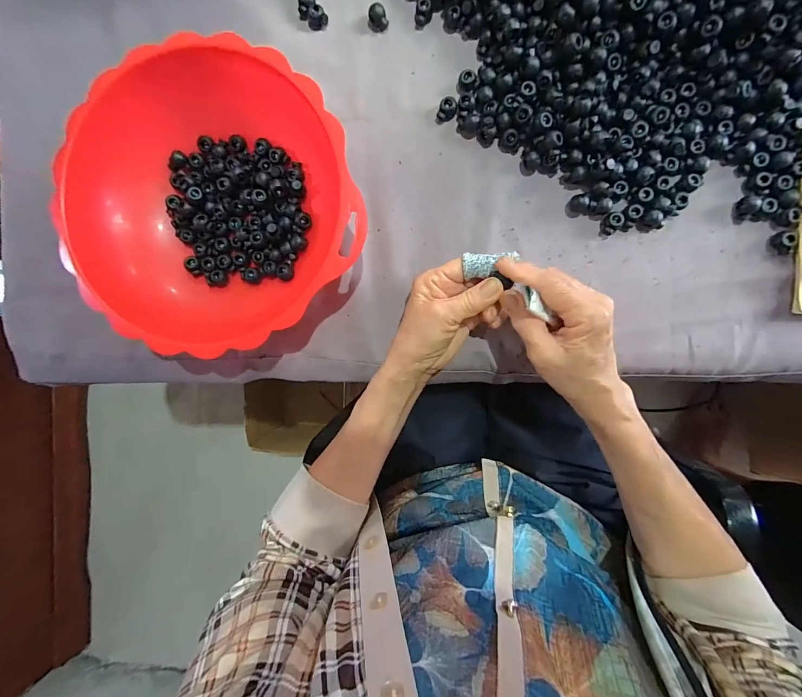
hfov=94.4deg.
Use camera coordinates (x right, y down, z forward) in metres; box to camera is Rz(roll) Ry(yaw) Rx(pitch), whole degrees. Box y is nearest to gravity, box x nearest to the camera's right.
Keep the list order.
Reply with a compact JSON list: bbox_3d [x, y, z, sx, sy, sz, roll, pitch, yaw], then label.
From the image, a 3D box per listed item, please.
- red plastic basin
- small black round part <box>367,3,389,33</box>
[{"bbox_3d":[-0.158,-0.123,0.322,0.238,0.073,0.238,0,93,5],"label":"red plastic basin"},{"bbox_3d":[-0.022,-0.299,0.336,0.017,0.013,0.016,0,93,5],"label":"small black round part"}]

